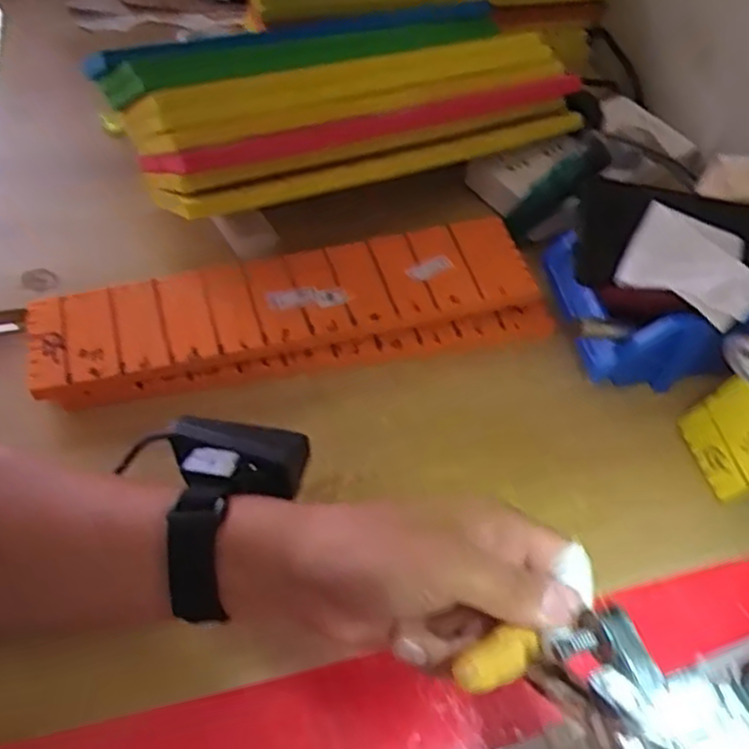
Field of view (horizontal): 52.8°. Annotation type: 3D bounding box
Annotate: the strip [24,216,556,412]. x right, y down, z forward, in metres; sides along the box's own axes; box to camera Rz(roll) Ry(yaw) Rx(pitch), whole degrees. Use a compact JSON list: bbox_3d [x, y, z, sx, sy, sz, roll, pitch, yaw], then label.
[{"bbox_3d":[-0.057,-0.049,0.543,0.355,0.033,0.109,-12,54,-13],"label":"strip"}]

